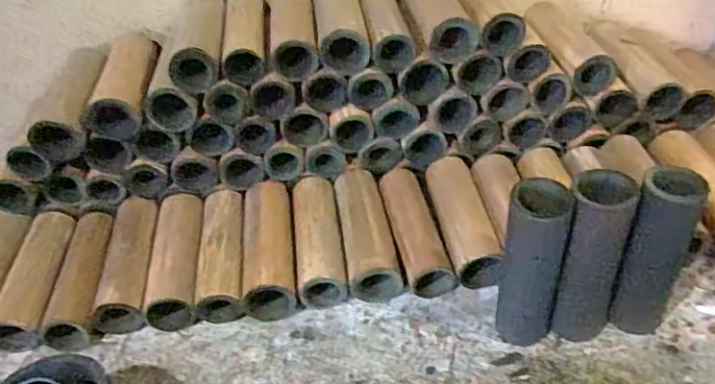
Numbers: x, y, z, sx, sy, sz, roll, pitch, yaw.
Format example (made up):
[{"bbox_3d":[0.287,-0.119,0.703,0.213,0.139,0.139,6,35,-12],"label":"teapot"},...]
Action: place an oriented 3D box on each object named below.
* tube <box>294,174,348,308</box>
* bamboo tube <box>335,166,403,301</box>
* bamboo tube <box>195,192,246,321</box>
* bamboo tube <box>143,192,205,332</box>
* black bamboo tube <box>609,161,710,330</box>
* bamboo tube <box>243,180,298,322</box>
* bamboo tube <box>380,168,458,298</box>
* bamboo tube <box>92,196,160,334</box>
[{"bbox_3d":[-0.046,0.057,0.682,0.056,0.050,0.174,-7,38,-2],"label":"tube"},{"bbox_3d":[0.010,0.047,0.681,0.060,0.056,0.179,-8,38,-3],"label":"bamboo tube"},{"bbox_3d":[-0.157,0.072,0.679,0.053,0.050,0.182,-7,38,-2],"label":"bamboo tube"},{"bbox_3d":[-0.209,0.077,0.675,0.058,0.049,0.180,-7,38,-2],"label":"bamboo tube"},{"bbox_3d":[0.274,0.061,0.529,0.052,0.179,0.045,20,44,31],"label":"black bamboo tube"},{"bbox_3d":[-0.103,0.061,0.670,0.057,0.060,0.180,-7,38,-2],"label":"bamboo tube"},{"bbox_3d":[0.064,0.045,0.679,0.056,0.045,0.178,-11,38,-8],"label":"bamboo tube"},{"bbox_3d":[-0.262,0.081,0.665,0.056,0.047,0.178,-7,38,-1],"label":"bamboo tube"}]

